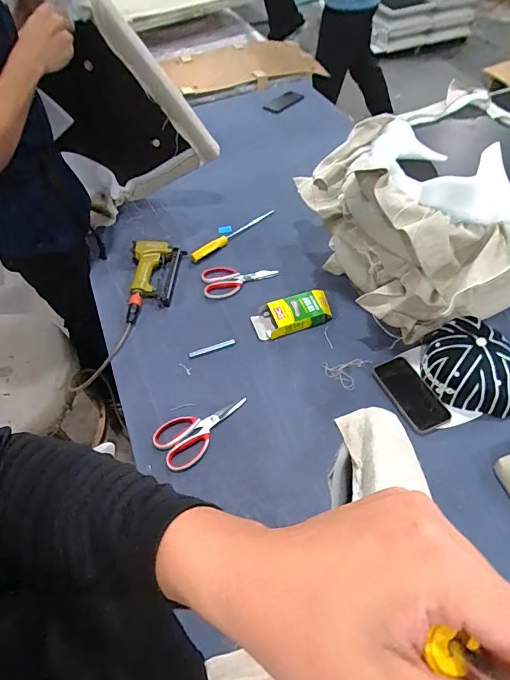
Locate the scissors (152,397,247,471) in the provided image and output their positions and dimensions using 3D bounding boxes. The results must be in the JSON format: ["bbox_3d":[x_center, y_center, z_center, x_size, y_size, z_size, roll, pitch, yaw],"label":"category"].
[{"bbox_3d":[-0.101,0.167,0.816,0.184,0.012,0.097,-33,57,-18],"label":"scissors"}]

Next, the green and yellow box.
[{"bbox_3d":[0.082,-0.060,0.961,0.175,0.033,0.091,-17,53,-7],"label":"green and yellow box"}]

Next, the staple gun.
[{"bbox_3d":[-0.244,-0.151,1.035,0.129,0.049,0.240,-6,53,1],"label":"staple gun"}]

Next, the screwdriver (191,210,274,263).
[{"bbox_3d":[-0.057,-0.288,1.139,0.283,0.020,0.024,-38,59,-21],"label":"screwdriver"}]

